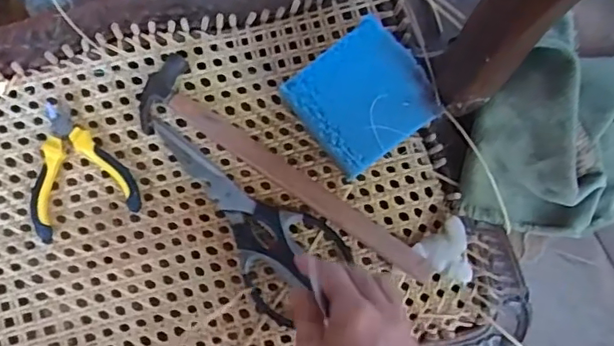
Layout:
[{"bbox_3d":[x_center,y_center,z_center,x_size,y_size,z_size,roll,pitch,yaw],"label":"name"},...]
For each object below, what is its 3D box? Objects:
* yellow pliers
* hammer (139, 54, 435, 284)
[{"bbox_3d":[-0.186,-0.006,0.463,0.083,0.014,0.098,-18,83,-9],"label":"yellow pliers"},{"bbox_3d":[-0.012,0.003,0.477,0.272,0.023,0.056,33,78,-1],"label":"hammer"}]

